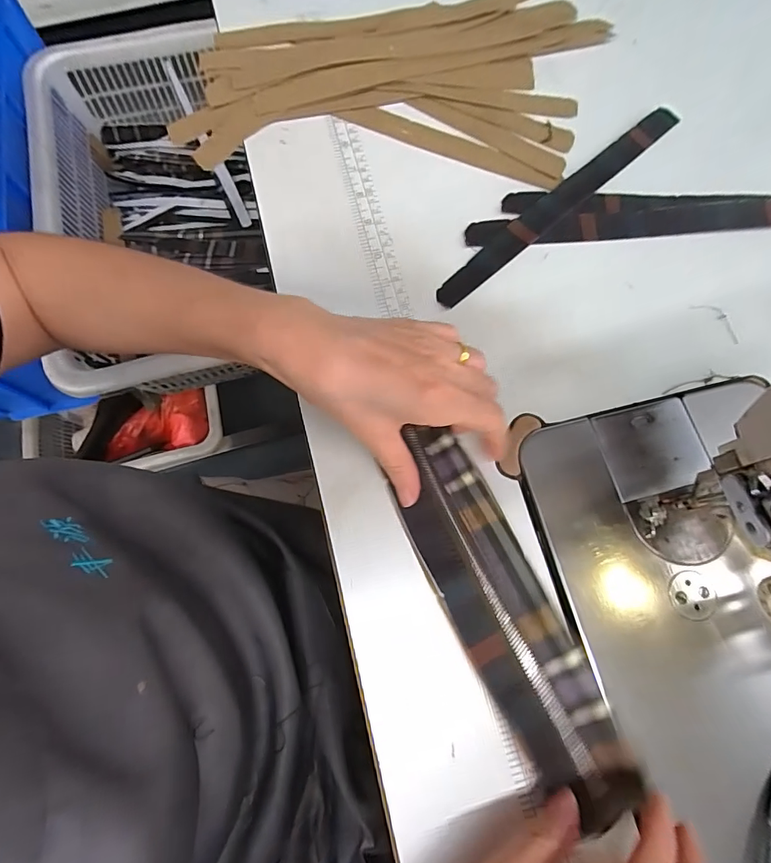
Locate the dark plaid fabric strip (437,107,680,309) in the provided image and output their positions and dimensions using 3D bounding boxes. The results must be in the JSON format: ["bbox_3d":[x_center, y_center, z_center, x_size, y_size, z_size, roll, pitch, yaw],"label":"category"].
[{"bbox_3d":[0.134,-0.174,0.337,0.255,0.004,0.023,-40,78,-12],"label":"dark plaid fabric strip"}]

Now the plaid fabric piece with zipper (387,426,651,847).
[{"bbox_3d":[0.065,0.099,0.250,0.054,0.014,0.220,-24,76,-8],"label":"plaid fabric piece with zipper"}]

